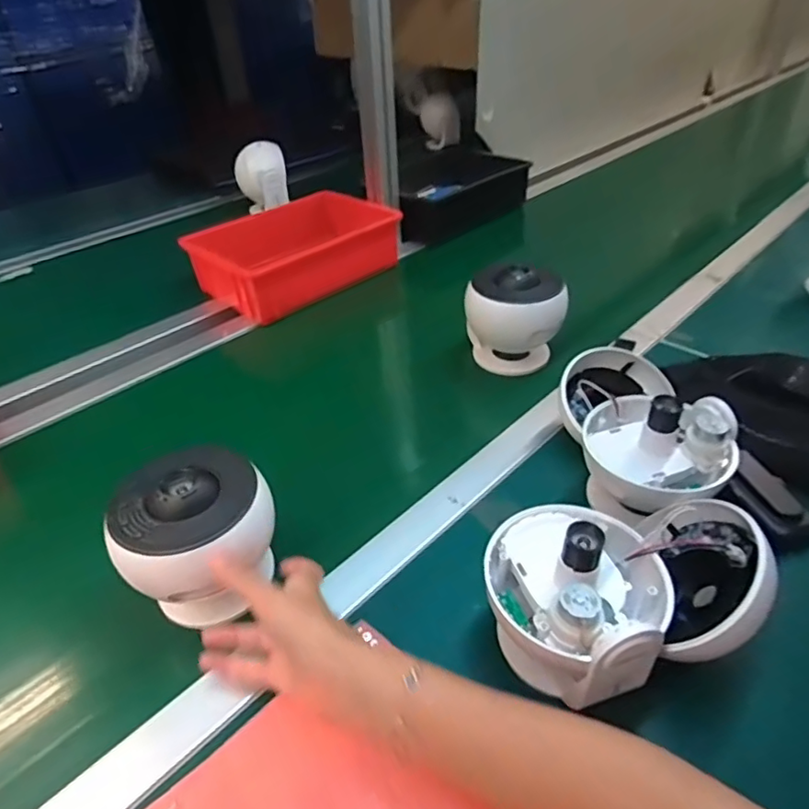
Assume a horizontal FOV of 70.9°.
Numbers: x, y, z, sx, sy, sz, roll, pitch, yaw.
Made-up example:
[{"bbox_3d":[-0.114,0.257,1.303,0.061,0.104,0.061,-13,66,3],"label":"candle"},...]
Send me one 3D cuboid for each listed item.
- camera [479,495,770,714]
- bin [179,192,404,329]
[{"bbox_3d":[0.148,0.121,0.388,0.171,0.103,0.118,-9,36,-6],"label":"camera"},{"bbox_3d":[-0.169,-0.250,0.918,0.306,0.095,0.191,-32,44,-32],"label":"bin"}]

